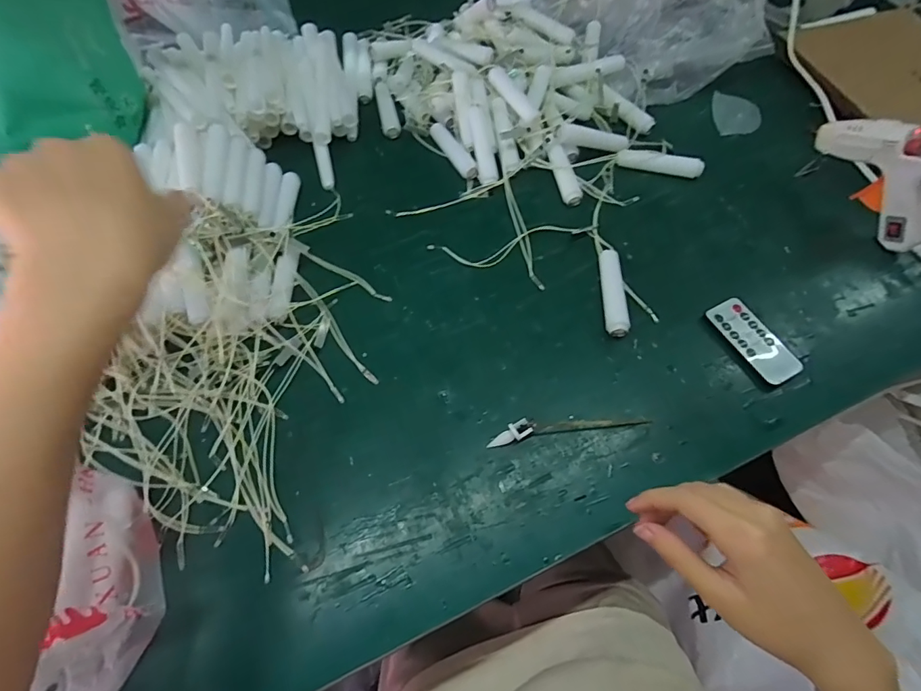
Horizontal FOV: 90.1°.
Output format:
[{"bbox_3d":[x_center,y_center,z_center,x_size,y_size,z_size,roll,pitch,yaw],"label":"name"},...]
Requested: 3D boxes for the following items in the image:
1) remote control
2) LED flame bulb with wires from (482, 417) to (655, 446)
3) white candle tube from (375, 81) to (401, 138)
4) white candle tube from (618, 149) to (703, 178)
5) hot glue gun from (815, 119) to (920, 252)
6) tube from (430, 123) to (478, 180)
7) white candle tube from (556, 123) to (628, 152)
[{"bbox_3d":[0.260,-0.006,0.407,0.043,0.005,0.084,-24,63,-11],"label":"remote control"},{"bbox_3d":[0.088,0.064,0.375,0.130,0.014,0.015,-8,61,-3],"label":"LED flame bulb with wires"},{"bbox_3d":[-0.090,-0.287,0.563,0.022,0.016,0.098,-13,62,-5],"label":"white candle tube"},{"bbox_3d":[0.219,-0.200,0.505,0.089,0.020,0.013,15,63,10],"label":"white candle tube"},{"bbox_3d":[0.395,-0.167,0.434,0.030,0.109,0.134,-22,63,-10],"label":"hot glue gun"},{"bbox_3d":[-0.009,-0.221,0.521,0.018,0.017,0.095,-24,63,-11],"label":"tube"},{"bbox_3d":[0.145,-0.228,0.509,0.086,0.016,0.019,2,60,-16],"label":"white candle tube"}]

